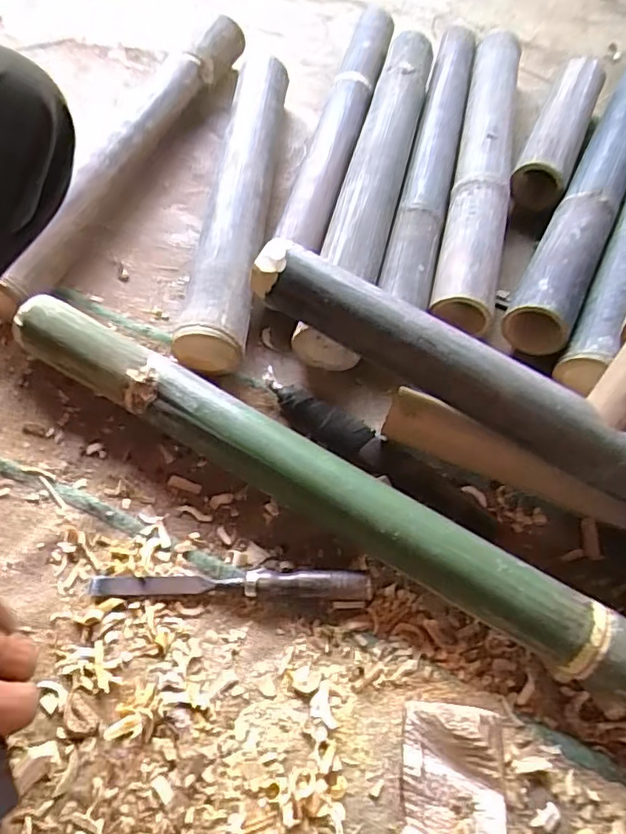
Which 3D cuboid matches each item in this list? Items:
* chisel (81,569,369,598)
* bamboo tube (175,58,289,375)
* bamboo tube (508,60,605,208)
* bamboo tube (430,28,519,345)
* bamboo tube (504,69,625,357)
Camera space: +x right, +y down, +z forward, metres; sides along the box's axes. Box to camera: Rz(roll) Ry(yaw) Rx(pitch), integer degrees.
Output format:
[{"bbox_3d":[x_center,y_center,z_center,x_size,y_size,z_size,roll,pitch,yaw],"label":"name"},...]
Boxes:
[{"bbox_3d":[-0.073,0.146,0.511,0.243,0.025,0.023,2,57,-1],"label":"chisel"},{"bbox_3d":[-0.095,-0.296,0.746,0.082,0.070,0.540,5,57,0],"label":"bamboo tube"},{"bbox_3d":[0.357,-0.420,0.842,0.071,0.060,0.321,23,59,11],"label":"bamboo tube"},{"bbox_3d":[0.233,-0.355,0.787,0.079,0.058,0.600,13,59,5],"label":"bamboo tube"},{"bbox_3d":[0.413,-0.363,0.815,0.075,0.065,0.714,25,60,13],"label":"bamboo tube"}]

